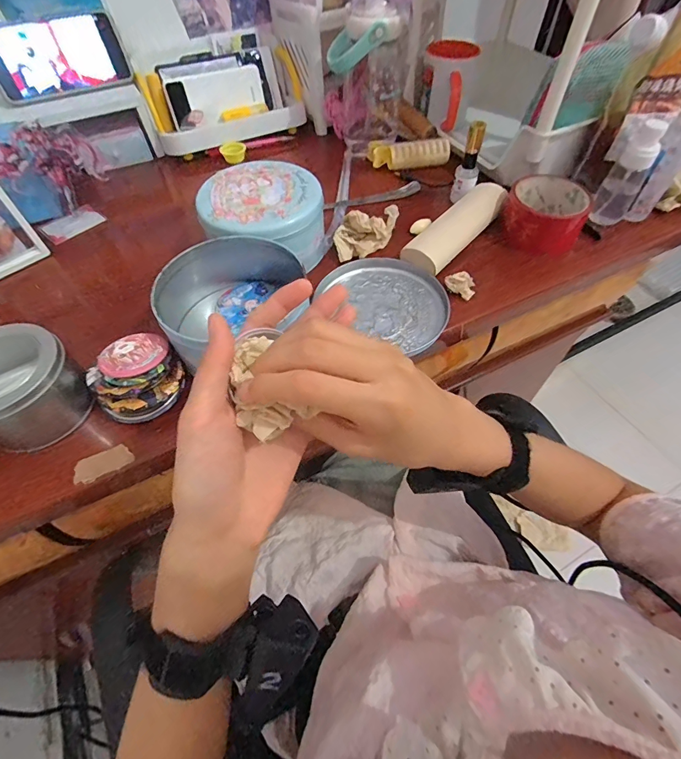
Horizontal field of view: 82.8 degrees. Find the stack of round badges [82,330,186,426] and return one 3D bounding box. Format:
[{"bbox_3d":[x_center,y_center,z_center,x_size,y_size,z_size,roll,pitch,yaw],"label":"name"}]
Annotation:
[{"bbox_3d":[-0.170,-0.001,0.325,0.068,0.037,0.069,-34,61,-20],"label":"stack of round badges"}]

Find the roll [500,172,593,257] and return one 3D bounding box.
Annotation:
[{"bbox_3d":[0.236,-0.191,0.452,0.086,0.045,0.100,22,59,16],"label":"roll"}]

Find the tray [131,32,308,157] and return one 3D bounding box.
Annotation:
[{"bbox_3d":[-0.174,-0.431,0.596,0.233,0.082,0.139,-29,59,-17],"label":"tray"}]

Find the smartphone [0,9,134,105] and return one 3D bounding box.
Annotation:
[{"bbox_3d":[-0.372,-0.426,0.511,0.163,0.079,0.015,-26,35,-14],"label":"smartphone"}]

